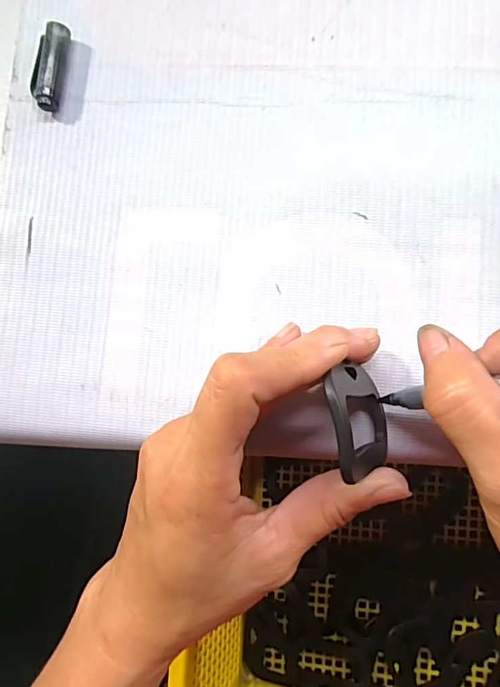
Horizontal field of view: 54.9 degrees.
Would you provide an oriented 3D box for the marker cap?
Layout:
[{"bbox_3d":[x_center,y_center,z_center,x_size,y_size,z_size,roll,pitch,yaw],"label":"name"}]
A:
[{"bbox_3d":[-0.096,-0.132,0.231,0.013,0.009,0.040,10,86,7],"label":"marker cap"}]

